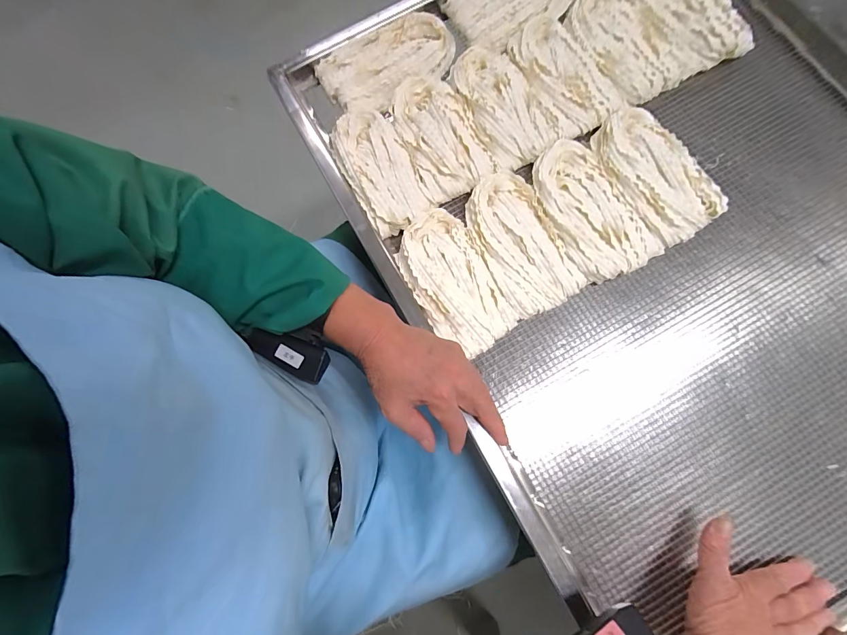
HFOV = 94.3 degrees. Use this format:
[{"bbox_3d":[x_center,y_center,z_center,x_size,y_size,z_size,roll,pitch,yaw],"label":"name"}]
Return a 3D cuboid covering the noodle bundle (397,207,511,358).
[{"bbox_3d":[0.028,-0.038,0.414,0.080,0.017,0.155,-23,78,-2],"label":"noodle bundle"}]

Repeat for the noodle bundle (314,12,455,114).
[{"bbox_3d":[-0.042,-0.317,0.486,0.167,0.022,0.099,-29,78,-3],"label":"noodle bundle"}]

